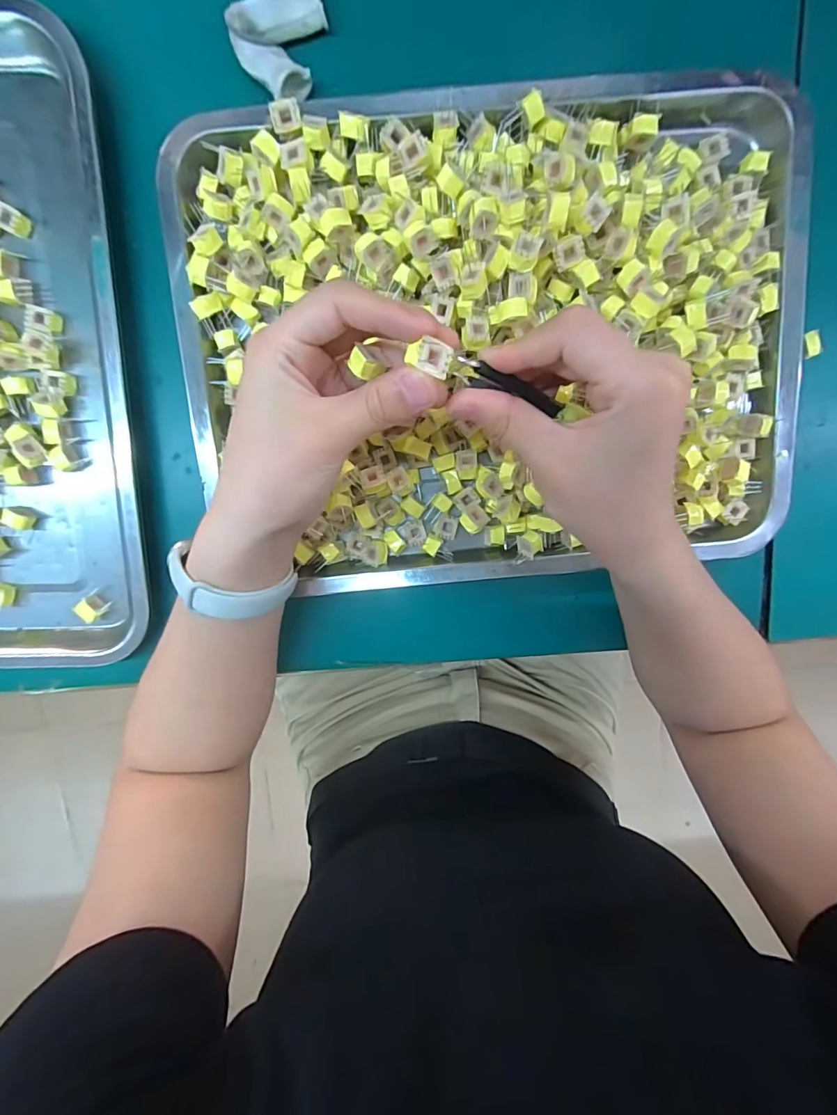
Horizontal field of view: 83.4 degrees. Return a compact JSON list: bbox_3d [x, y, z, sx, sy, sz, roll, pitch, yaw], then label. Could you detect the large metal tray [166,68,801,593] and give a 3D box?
[{"bbox_3d":[0.049,-0.129,0.288,0.390,0.035,0.292,-6,100,-1],"label":"large metal tray"}]

